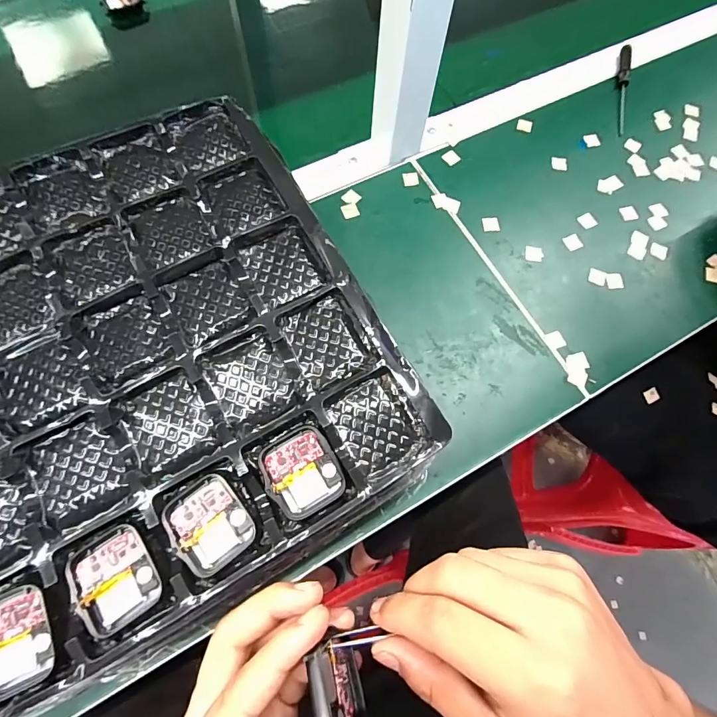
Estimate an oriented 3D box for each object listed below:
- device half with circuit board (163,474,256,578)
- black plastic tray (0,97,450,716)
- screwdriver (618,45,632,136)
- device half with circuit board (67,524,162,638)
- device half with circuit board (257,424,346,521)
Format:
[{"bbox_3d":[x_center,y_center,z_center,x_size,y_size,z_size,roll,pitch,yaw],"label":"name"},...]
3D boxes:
[{"bbox_3d":[-0.078,0.085,0.207,0.036,0.006,0.043,-37,76,-13],"label":"device half with circuit board"},{"bbox_3d":[-0.130,-0.007,0.231,0.260,0.021,0.297,-30,75,-12],"label":"black plastic tray"},{"bbox_3d":[0.314,-0.320,0.472,0.013,0.013,0.129,12,71,2],"label":"screwdriver"},{"bbox_3d":[-0.120,0.107,0.197,0.035,0.007,0.043,-33,76,-13],"label":"device half with circuit board"},{"bbox_3d":[-0.031,0.061,0.217,0.037,0.008,0.043,-26,74,-11],"label":"device half with circuit board"}]

